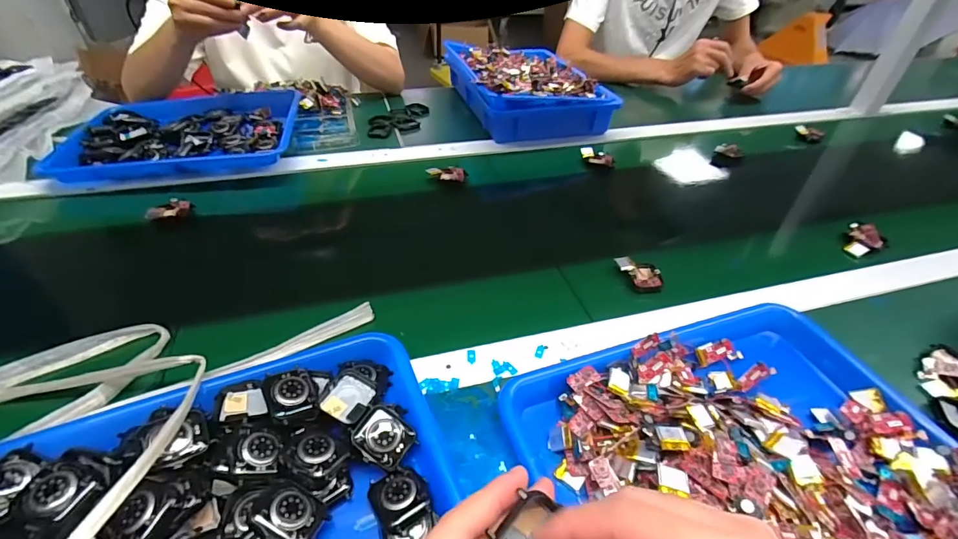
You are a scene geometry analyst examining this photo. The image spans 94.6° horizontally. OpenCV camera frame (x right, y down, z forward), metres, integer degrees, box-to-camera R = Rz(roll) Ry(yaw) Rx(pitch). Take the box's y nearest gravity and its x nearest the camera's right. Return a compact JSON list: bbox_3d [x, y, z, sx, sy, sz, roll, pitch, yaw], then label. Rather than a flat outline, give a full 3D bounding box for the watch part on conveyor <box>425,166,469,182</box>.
[{"bbox_3d":[-0.049,-0.148,0.686,0.060,0.019,0.020,6,42,2],"label":"watch part on conveyor"}]

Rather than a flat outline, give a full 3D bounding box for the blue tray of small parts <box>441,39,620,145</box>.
[{"bbox_3d":[0.088,-0.363,0.871,0.250,0.085,0.302,-9,43,-14],"label":"blue tray of small parts"}]

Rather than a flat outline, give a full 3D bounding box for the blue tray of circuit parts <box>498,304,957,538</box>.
[{"bbox_3d":[0.208,0.144,0.337,0.327,0.050,0.254,-13,44,-18],"label":"blue tray of circuit parts"}]

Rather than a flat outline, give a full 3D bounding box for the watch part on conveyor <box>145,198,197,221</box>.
[{"bbox_3d":[-0.404,-0.077,0.580,0.054,0.022,0.017,-24,49,-28],"label":"watch part on conveyor"}]

